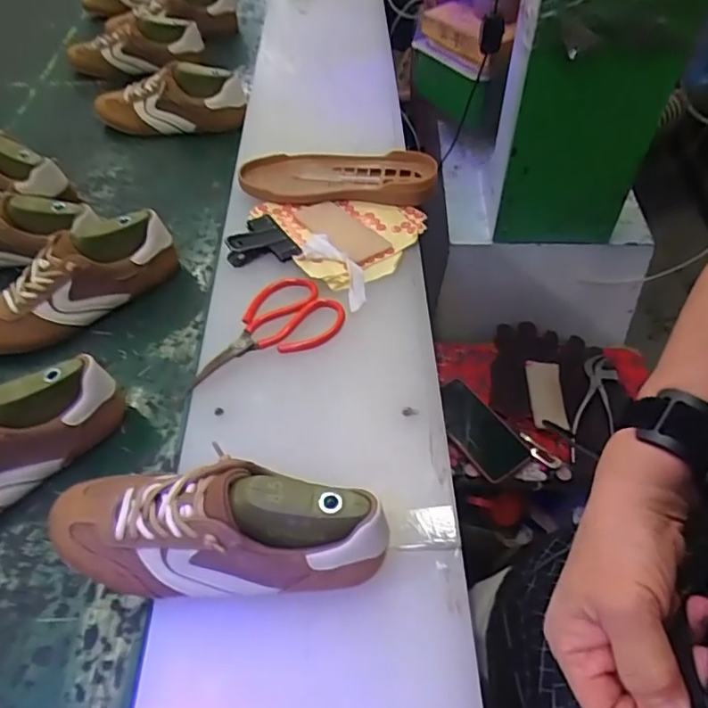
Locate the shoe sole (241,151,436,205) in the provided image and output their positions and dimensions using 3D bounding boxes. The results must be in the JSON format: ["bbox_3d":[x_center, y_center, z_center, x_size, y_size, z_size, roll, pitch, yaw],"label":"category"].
[{"bbox_3d":[-0.021,-0.236,0.751,0.256,0.031,0.094,4,52,7],"label":"shoe sole"}]

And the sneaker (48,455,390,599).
[{"bbox_3d":[-0.106,0.131,0.426,0.257,0.098,0.086,3,50,4],"label":"sneaker"}]

